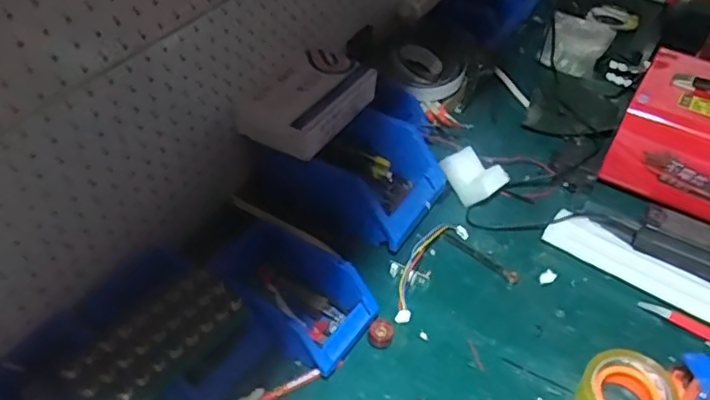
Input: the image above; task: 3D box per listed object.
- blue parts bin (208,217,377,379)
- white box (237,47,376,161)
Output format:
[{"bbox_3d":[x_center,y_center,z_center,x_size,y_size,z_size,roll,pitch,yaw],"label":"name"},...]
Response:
[{"bbox_3d":[-0.084,0.109,0.741,0.206,0.077,0.129,25,49,19],"label":"blue parts bin"},{"bbox_3d":[-0.056,-0.143,0.843,0.106,0.056,0.204,25,49,19],"label":"white box"}]

